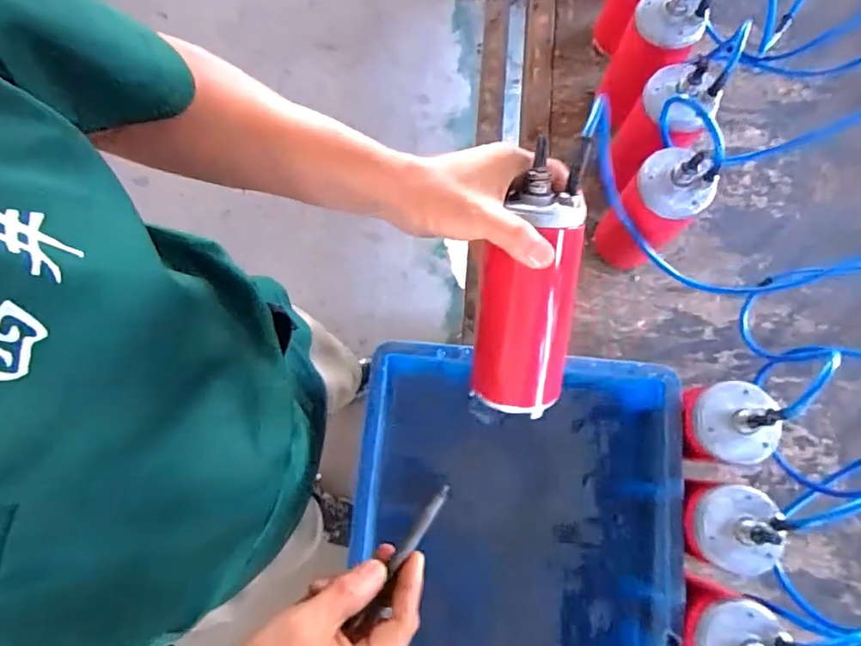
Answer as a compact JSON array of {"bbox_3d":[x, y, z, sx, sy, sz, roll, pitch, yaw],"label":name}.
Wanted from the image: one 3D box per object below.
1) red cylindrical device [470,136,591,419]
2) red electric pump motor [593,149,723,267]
[{"bbox_3d":[0.082,-0.026,0.434,0.076,0.079,0.218,11,120,4],"label":"red cylindrical device"},{"bbox_3d":[0.244,-0.121,0.604,0.079,0.193,0.065,39,81,10],"label":"red electric pump motor"}]

